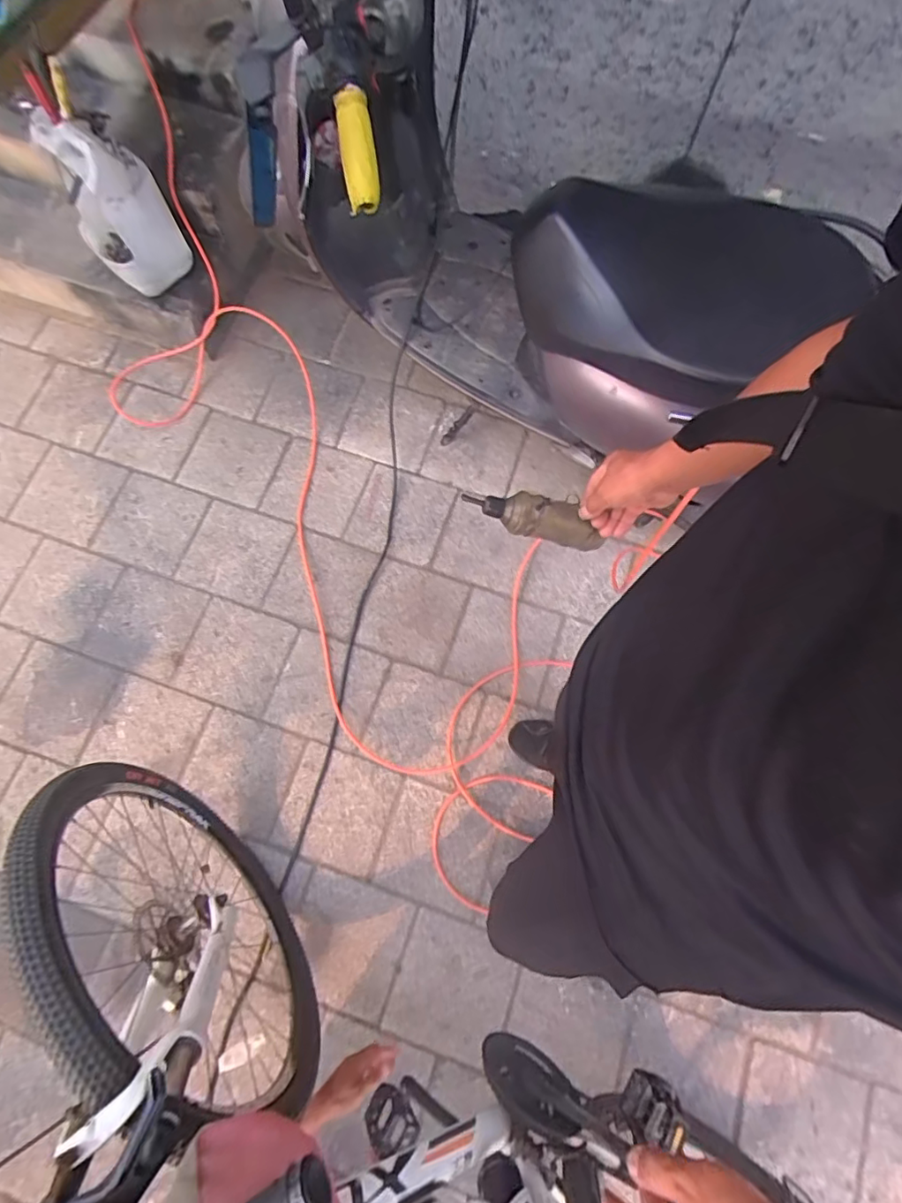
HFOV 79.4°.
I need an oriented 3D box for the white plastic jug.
[{"bbox_3d":[-0.791,-0.934,1.278,0.189,0.319,0.194,-38,76,-17],"label":"white plastic jug"}]

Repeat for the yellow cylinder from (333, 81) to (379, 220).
[{"bbox_3d":[-0.115,-0.558,0.666,0.040,0.041,0.131,-9,101,-3],"label":"yellow cylinder"}]

